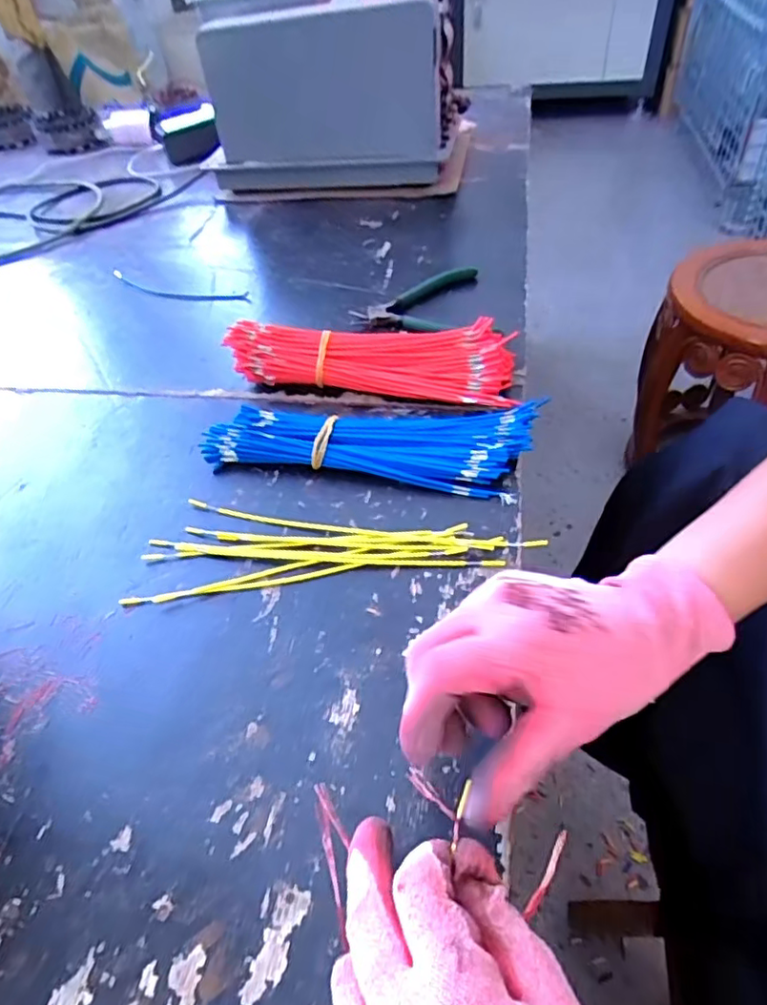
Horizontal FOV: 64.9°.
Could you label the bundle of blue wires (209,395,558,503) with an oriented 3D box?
[{"bbox_3d":[-0.013,-0.047,0.476,0.258,0.027,0.083,3,48,9],"label":"bundle of blue wires"}]

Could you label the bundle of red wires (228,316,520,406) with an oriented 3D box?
[{"bbox_3d":[-0.011,-0.130,0.539,0.252,0.044,0.081,7,49,12],"label":"bundle of red wires"}]

